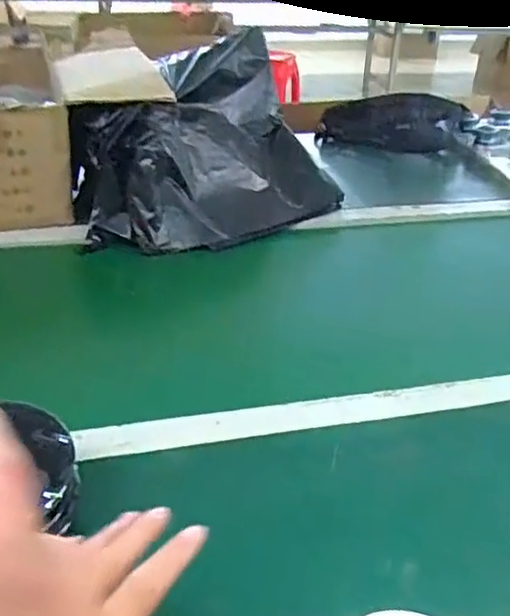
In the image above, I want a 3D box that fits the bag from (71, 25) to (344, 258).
[{"bbox_3d":[-0.083,-0.250,1.001,0.384,0.226,0.256,-16,35,-28],"label":"bag"}]

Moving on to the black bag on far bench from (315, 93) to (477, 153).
[{"bbox_3d":[0.300,-0.404,1.415,0.317,0.104,0.068,6,31,7],"label":"black bag on far bench"}]

